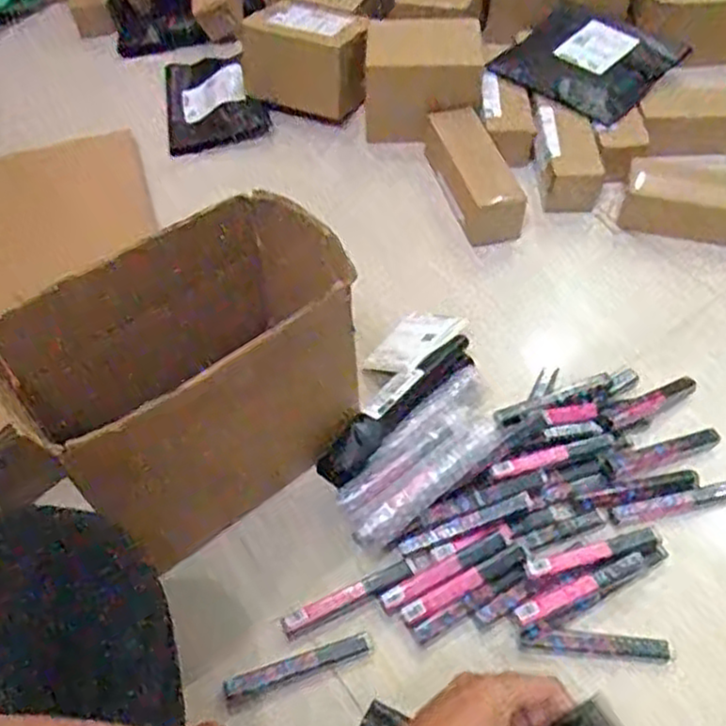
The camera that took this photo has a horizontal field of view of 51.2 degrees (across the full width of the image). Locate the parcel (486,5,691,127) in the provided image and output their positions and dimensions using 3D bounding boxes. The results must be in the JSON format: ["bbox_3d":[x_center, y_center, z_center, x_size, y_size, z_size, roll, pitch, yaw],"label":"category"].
[{"bbox_3d":[0.305,-0.409,1.025,0.189,0.018,0.182,39,73,21],"label":"parcel"}]

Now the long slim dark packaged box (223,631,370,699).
[{"bbox_3d":[-0.054,0.253,0.632,0.123,0.012,0.017,-15,55,-9],"label":"long slim dark packaged box"}]

